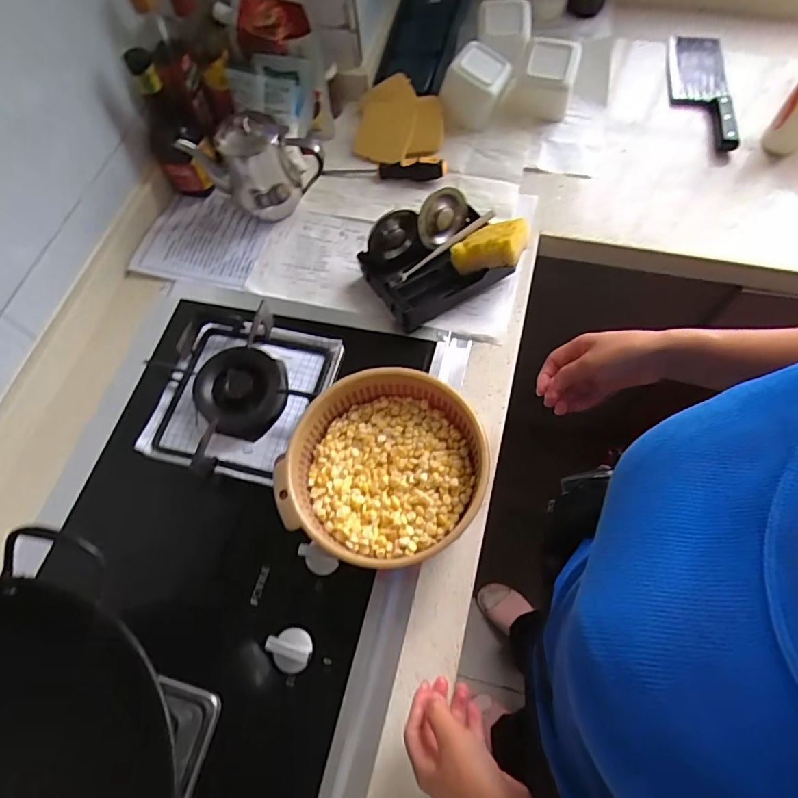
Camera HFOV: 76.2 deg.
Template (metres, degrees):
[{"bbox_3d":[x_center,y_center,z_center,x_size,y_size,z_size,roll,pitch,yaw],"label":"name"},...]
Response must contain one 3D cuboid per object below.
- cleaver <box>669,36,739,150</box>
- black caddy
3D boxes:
[{"bbox_3d":[0.515,-0.530,0.872,0.090,0.020,0.312,6,60,15],"label":"cleaver"},{"bbox_3d":[0.047,-0.189,0.695,0.180,0.063,0.144,-27,69,-9],"label":"black caddy"}]

